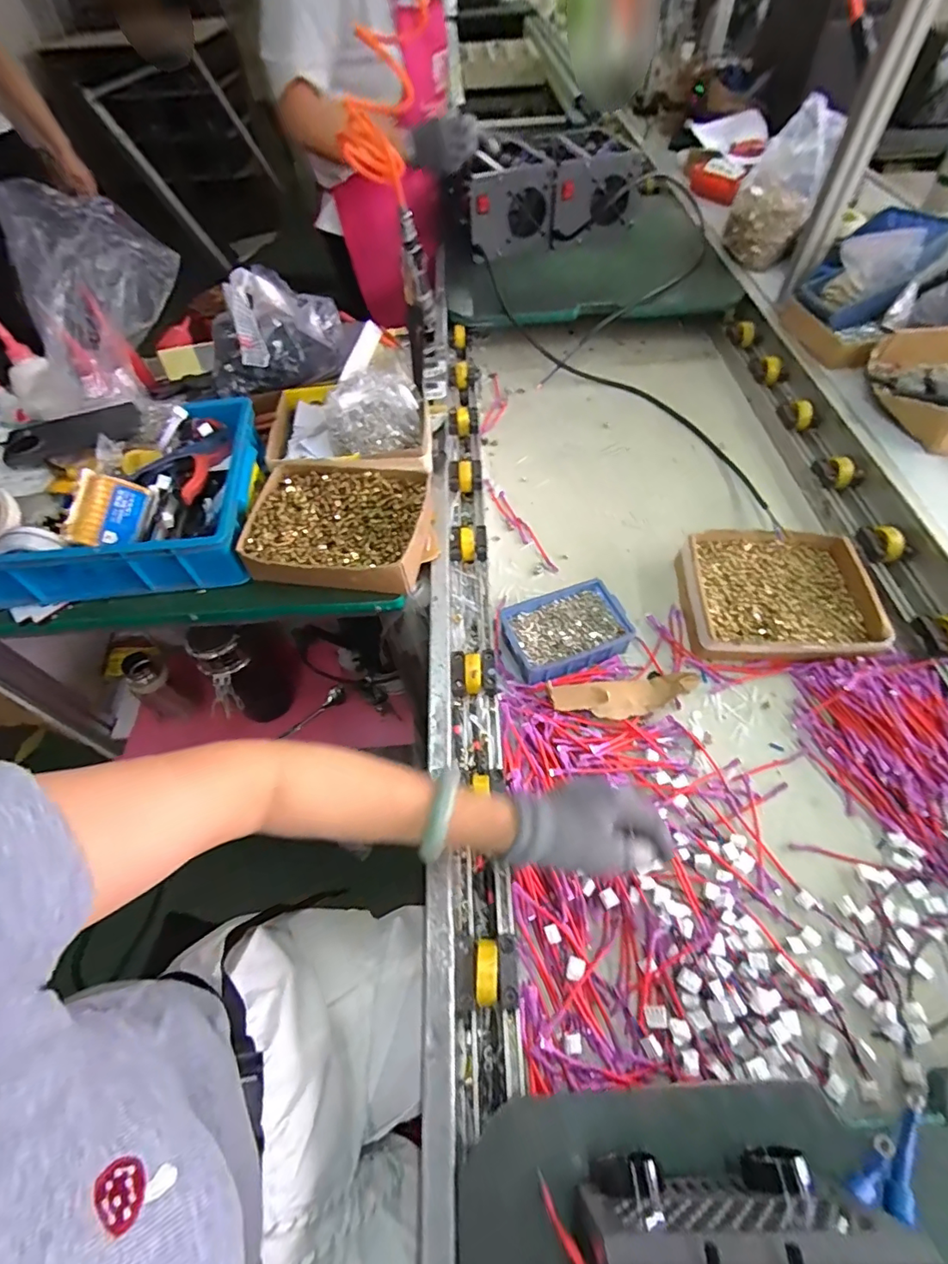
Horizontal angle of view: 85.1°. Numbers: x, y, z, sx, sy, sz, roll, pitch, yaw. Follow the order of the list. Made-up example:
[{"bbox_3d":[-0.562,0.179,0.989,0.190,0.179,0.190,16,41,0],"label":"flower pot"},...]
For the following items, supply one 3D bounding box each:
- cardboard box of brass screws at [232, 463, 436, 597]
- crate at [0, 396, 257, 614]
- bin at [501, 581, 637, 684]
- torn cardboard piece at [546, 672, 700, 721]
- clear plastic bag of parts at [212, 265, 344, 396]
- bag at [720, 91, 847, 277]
[{"bbox_3d":[-0.170,-0.138,0.673,0.224,0.057,0.191,2,56,5],"label":"cardboard box of brass screws"},{"bbox_3d":[-0.509,-0.178,0.694,0.432,0.107,0.283,-7,55,-1],"label":"crate"},{"bbox_3d":[0.115,0.001,0.658,0.154,0.048,0.107,-18,56,-9],"label":"bin"},{"bbox_3d":[0.182,0.074,0.610,0.182,0.028,0.050,-8,55,-2],"label":"torn cardboard piece"},{"bbox_3d":[-0.321,-0.487,0.831,0.205,0.084,0.229,-16,56,-8],"label":"clear plastic bag of parts"},{"bbox_3d":[0.607,-0.883,1.034,0.146,0.133,0.256,30,95,22],"label":"bag"}]

